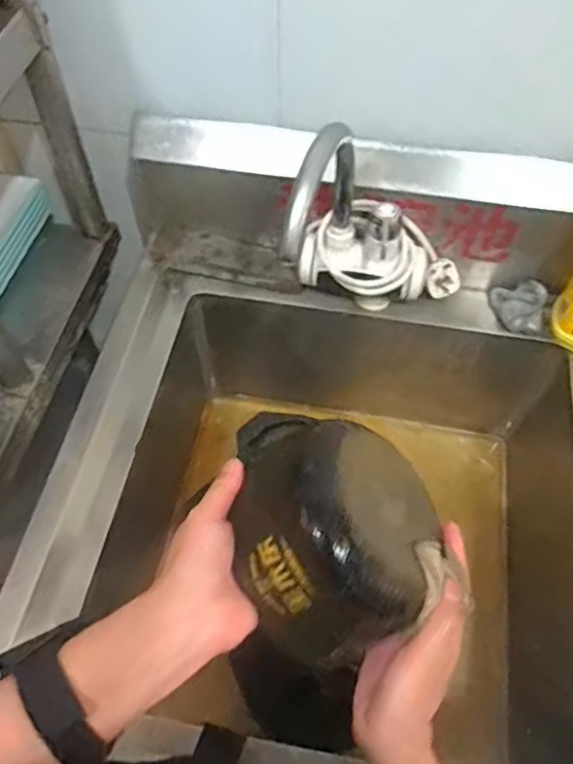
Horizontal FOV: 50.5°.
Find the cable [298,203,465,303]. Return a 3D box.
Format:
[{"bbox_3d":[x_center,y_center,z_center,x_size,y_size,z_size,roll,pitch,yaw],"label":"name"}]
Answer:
[{"bbox_3d":[0.120,-0.153,0.749,0.201,0.123,0.083,2,58,1],"label":"cable"}]

